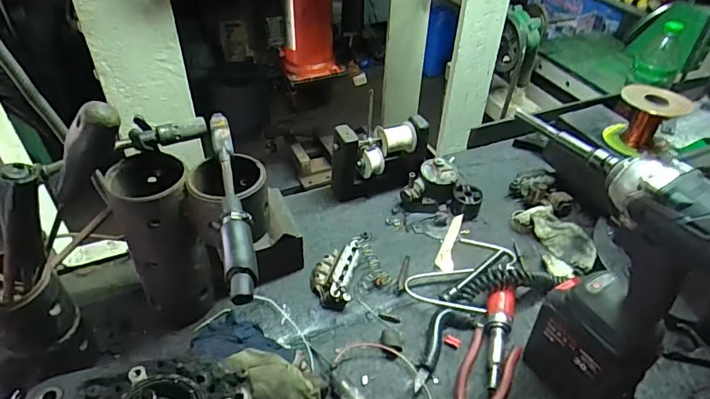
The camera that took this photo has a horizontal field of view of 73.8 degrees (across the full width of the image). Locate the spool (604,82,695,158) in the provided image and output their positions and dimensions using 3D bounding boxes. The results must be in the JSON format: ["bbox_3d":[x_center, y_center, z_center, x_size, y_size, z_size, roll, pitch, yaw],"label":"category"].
[{"bbox_3d":[0.445,-0.125,0.737,0.078,0.089,0.084,1,41,-1],"label":"spool"}]

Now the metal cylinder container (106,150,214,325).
[{"bbox_3d":[-0.242,0.058,0.606,0.087,0.220,0.087,-13,43,-16],"label":"metal cylinder container"}]

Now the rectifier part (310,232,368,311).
[{"bbox_3d":[-0.030,0.104,0.718,0.070,0.037,0.127,9,42,8],"label":"rectifier part"}]

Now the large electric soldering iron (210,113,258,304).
[{"bbox_3d":[-0.132,-0.010,0.504,0.029,0.026,0.277,-9,42,-12],"label":"large electric soldering iron"}]

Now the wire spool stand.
[{"bbox_3d":[0.043,-0.074,0.848,0.172,0.153,0.063,-12,43,-15],"label":"wire spool stand"}]

